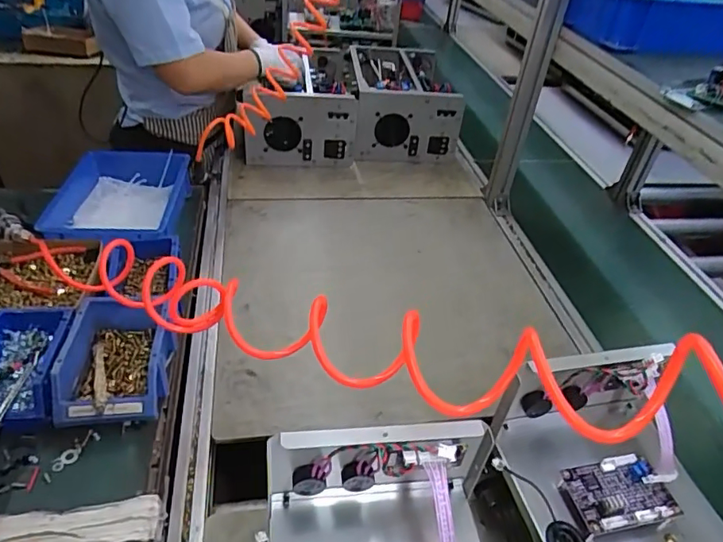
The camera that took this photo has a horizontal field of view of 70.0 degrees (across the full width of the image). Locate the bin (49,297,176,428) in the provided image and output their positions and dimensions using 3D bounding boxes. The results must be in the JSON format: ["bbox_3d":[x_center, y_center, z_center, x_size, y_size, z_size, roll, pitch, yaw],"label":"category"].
[{"bbox_3d":[-0.335,0.123,0.715,0.132,0.081,0.185,-2,40,-11],"label":"bin"}]

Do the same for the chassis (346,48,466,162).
[{"bbox_3d":[0.099,-0.445,1.393,0.265,0.183,0.351,0,40,-8],"label":"chassis"}]

